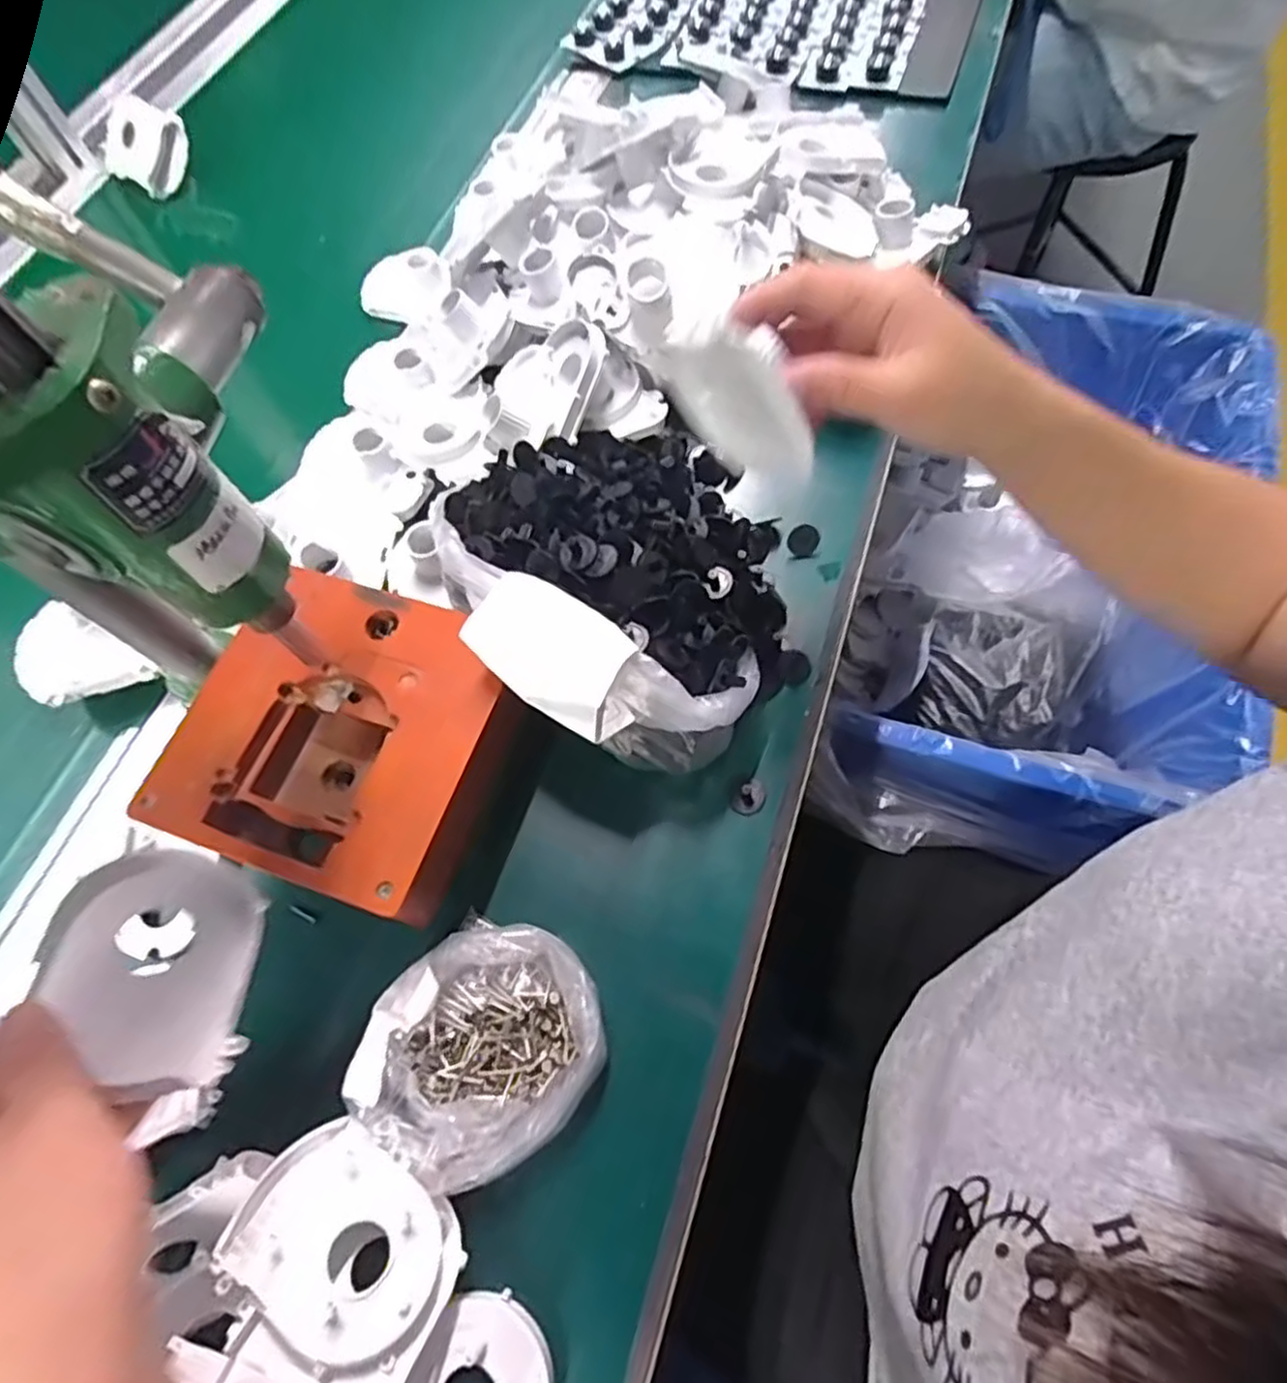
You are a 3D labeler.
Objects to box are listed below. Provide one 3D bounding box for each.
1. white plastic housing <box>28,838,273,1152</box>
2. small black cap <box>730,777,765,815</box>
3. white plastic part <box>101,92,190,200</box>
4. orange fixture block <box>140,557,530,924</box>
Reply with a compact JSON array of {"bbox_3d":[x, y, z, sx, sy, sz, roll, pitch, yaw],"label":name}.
[{"bbox_3d":[-0.182,0.108,0.267,0.066,0.025,0.093,19,47,-34],"label":"white plastic housing"},{"bbox_3d":[0.058,0.058,0.404,0.017,0.008,0.021,11,64,7],"label":"small black cap"},{"bbox_3d":[-0.465,-0.507,0.675,0.091,0.015,0.070,25,109,10],"label":"white plastic part"},{"bbox_3d":[-0.147,0.026,0.381,0.156,0.060,0.154,17,65,10],"label":"orange fixture block"}]

